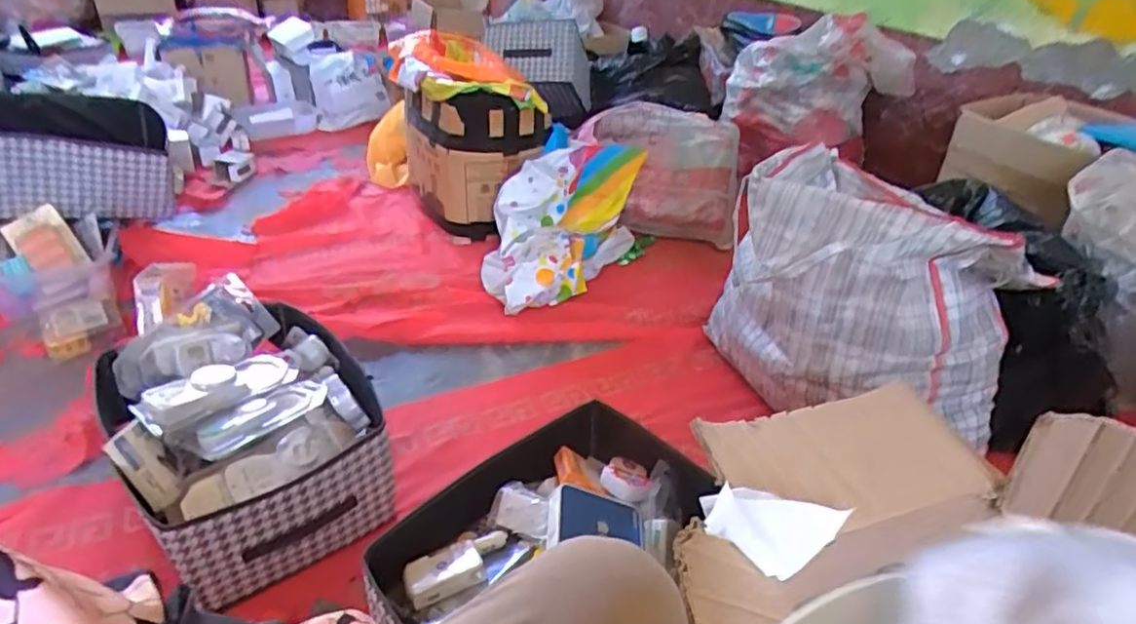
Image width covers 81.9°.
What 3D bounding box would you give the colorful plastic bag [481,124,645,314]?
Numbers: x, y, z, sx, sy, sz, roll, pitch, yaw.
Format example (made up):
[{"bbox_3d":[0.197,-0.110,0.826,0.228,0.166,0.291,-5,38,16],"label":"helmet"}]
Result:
[{"bbox_3d":[-0.024,-0.238,1.657,0.342,0.230,0.639,13,34,14],"label":"colorful plastic bag"}]

